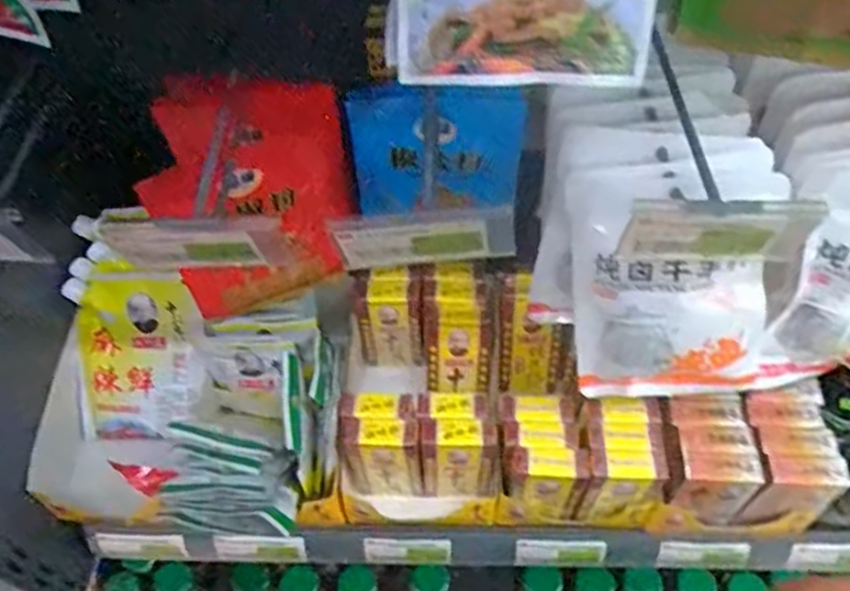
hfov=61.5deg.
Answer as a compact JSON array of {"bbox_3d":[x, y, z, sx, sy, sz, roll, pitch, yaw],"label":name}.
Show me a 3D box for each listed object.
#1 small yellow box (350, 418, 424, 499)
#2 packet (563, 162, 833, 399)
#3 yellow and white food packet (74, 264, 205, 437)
[{"bbox_3d":[-0.034,0.143,0.615,0.062,0.103,0.026,3,54,3],"label":"small yellow box"},{"bbox_3d":[0.176,-0.006,0.464,0.157,0.179,0.032,-1,35,15],"label":"packet"},{"bbox_3d":[-0.261,0.059,0.661,0.111,0.165,0.019,6,18,-2],"label":"yellow and white food packet"}]

